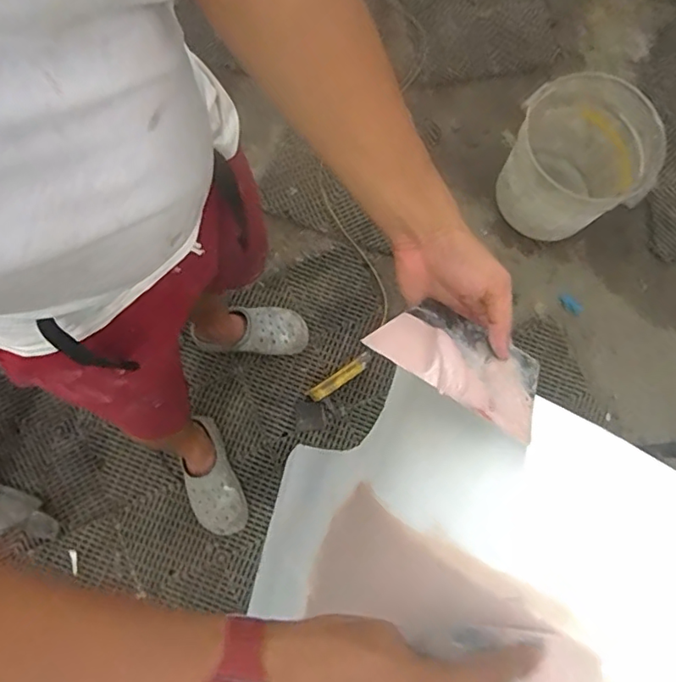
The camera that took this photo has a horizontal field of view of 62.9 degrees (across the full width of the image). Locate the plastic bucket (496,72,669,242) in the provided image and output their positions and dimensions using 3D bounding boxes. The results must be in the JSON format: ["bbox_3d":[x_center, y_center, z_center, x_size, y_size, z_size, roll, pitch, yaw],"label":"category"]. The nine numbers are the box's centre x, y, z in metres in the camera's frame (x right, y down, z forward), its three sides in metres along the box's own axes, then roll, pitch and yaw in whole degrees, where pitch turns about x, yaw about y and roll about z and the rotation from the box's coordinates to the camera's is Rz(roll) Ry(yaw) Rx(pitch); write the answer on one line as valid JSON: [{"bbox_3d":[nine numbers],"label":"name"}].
[{"bbox_3d":[0.569,-0.431,1.394,0.295,0.308,0.323,-39,82,-8],"label":"plastic bucket"}]

